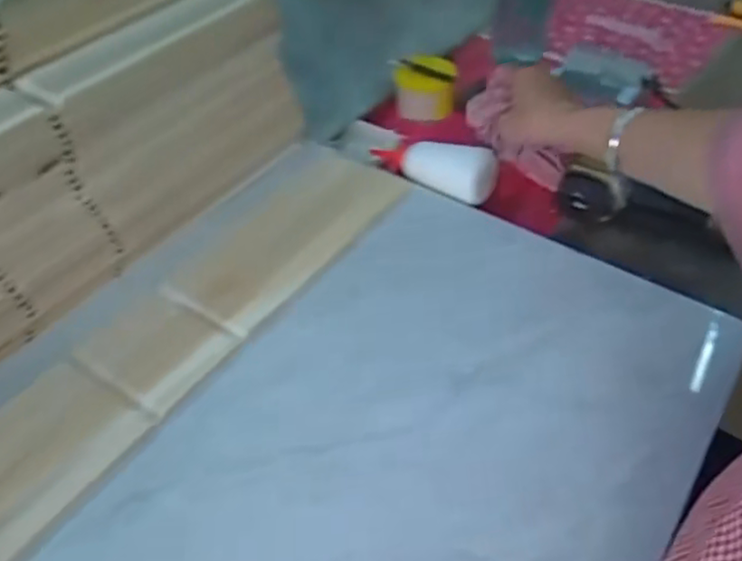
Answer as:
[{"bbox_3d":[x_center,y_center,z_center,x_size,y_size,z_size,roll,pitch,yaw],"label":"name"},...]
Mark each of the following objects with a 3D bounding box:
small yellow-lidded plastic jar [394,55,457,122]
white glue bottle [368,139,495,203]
[{"bbox_3d":[0.071,-0.255,0.859,0.080,0.058,0.074,-2,48,-1],"label":"small yellow-lidded plastic jar"},{"bbox_3d":[0.067,-0.139,0.744,0.158,0.046,0.060,24,52,21],"label":"white glue bottle"}]

